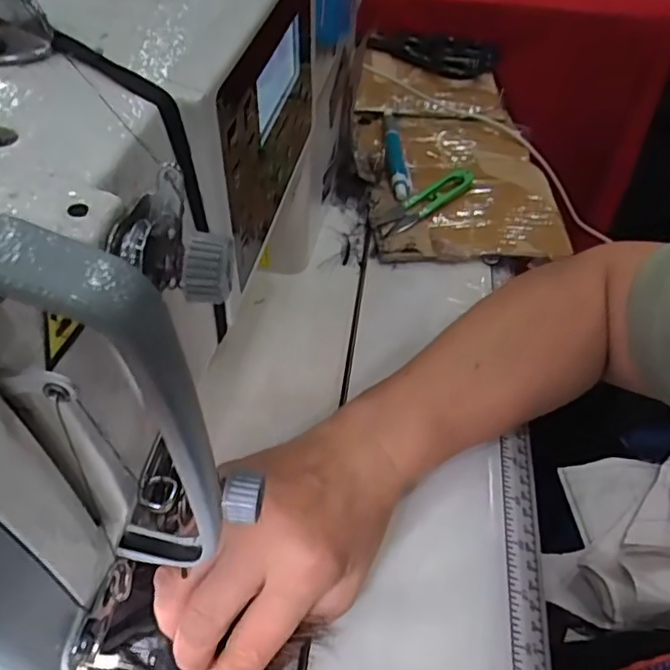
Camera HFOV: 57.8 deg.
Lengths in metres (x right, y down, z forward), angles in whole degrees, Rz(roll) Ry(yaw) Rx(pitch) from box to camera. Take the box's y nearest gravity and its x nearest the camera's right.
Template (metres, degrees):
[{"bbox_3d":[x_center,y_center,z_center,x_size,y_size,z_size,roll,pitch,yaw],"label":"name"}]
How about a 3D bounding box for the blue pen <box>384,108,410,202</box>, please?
[{"bbox_3d":[0.051,-0.159,0.517,0.015,0.012,0.138,1,48,-5],"label":"blue pen"}]

